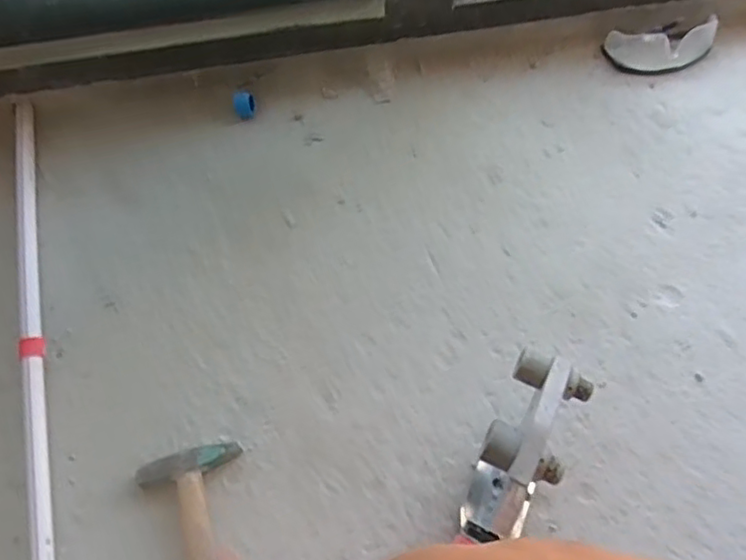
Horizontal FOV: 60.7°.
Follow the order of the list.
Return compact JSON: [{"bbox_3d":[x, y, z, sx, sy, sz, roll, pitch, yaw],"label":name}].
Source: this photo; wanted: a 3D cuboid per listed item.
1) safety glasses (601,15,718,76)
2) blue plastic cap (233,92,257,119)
[{"bbox_3d":[0.382,-0.308,0.837,0.142,0.040,0.051,-7,68,-4],"label":"safety glasses"},{"bbox_3d":[-0.163,-0.224,0.809,0.027,0.025,0.028,0,67,0],"label":"blue plastic cap"}]

